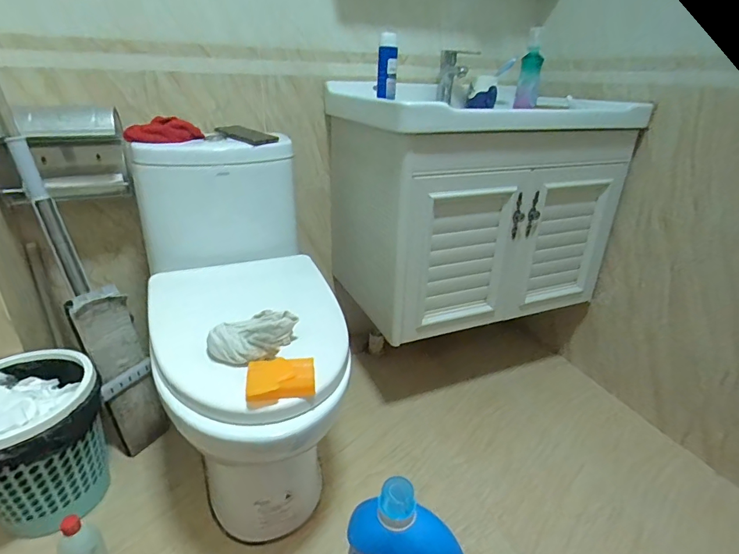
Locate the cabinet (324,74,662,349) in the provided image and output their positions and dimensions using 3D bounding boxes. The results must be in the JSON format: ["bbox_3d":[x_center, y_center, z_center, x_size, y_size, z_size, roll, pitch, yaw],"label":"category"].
[{"bbox_3d":[0.279,-0.197,1.197,0.686,0.542,0.470,-9,28,-22],"label":"cabinet"}]

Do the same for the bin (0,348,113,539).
[{"bbox_3d":[-0.684,0.349,0.858,0.245,0.299,0.254,16,29,27],"label":"bin"}]

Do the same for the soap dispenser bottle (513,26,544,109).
[{"bbox_3d":[0.473,-0.603,1.235,0.062,0.203,0.062,8,25,9],"label":"soap dispenser bottle"}]

